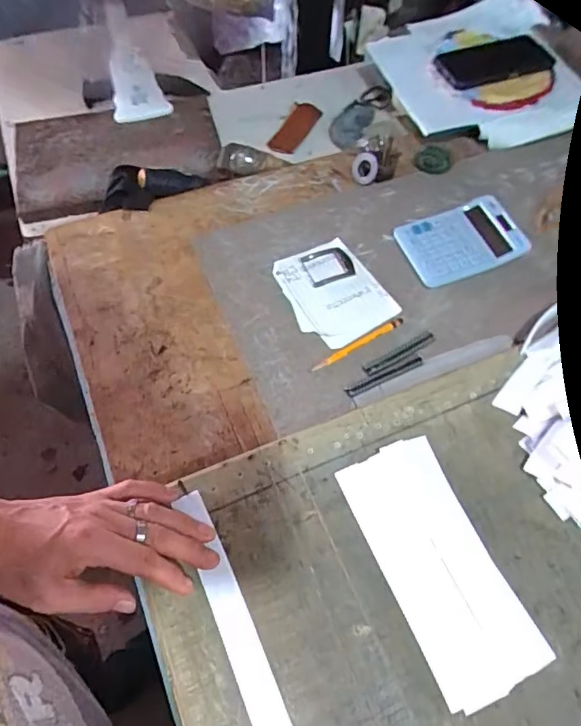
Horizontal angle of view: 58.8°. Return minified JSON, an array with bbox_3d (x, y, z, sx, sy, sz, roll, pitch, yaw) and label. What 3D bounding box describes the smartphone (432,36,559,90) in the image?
[{"bbox_3d":[0.295,-0.439,0.748,0.156,0.007,0.085,-13,66,-2],"label":"smartphone"}]

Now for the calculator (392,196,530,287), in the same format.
[{"bbox_3d":[0.205,-0.147,0.619,0.133,0.029,0.090,-17,60,-12],"label":"calculator"}]

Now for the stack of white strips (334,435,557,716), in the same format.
[{"bbox_3d":[0.120,0.161,0.421,0.087,0.014,0.192,-22,66,-10],"label":"stack of white strips"}]

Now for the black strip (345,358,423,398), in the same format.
[{"bbox_3d":[0.098,0.014,0.532,0.091,0.004,0.011,-24,62,-16],"label":"black strip"}]

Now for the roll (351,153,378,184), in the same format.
[{"bbox_3d":[0.097,-0.256,0.680,0.035,0.038,0.014,8,15,2],"label":"roll"}]

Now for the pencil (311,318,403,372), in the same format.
[{"bbox_3d":[0.073,-0.021,0.551,0.118,0.004,0.009,-28,63,-17],"label":"pencil"}]

